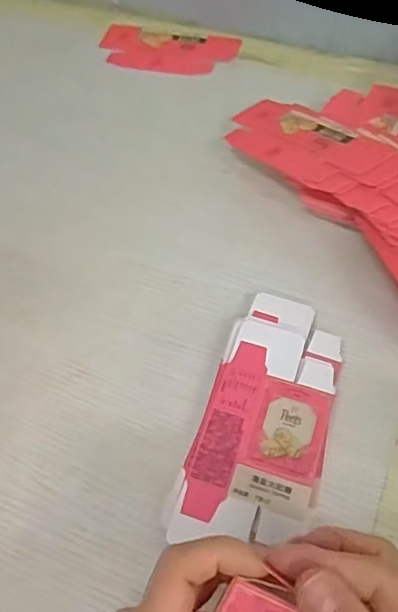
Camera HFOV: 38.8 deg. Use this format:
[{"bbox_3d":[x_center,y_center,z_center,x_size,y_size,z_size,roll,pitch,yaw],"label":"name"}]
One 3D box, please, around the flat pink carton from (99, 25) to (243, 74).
[{"bbox_3d":[-0.038,-0.297,0.658,0.160,0.005,0.068,11,59,11],"label":"flat pink carton"}]

